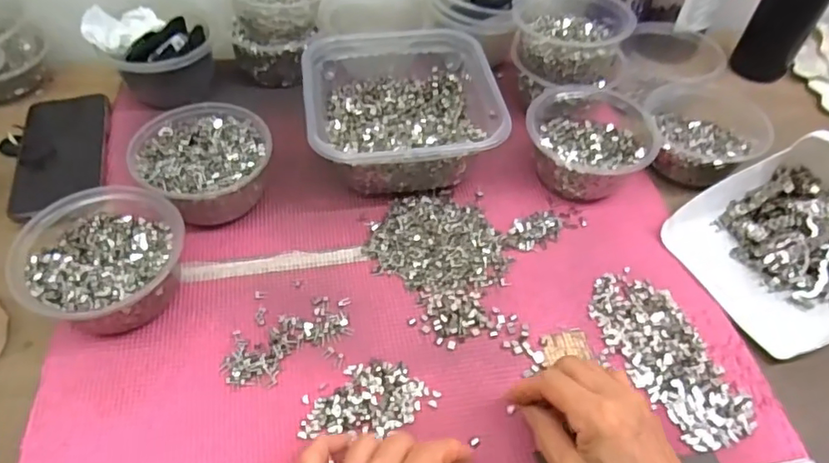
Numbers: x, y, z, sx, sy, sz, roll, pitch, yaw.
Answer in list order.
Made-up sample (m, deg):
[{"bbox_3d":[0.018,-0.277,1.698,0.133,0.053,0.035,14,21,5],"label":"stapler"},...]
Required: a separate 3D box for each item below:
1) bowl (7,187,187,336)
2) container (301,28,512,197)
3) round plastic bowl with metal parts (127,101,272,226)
[{"bbox_3d":[-0.231,0.029,0.435,0.107,0.068,0.111,1,51,-1],"label":"bowl"},{"bbox_3d":[-0.014,-0.120,0.539,0.165,0.066,0.170,-5,52,-7],"label":"container"},{"bbox_3d":[-0.184,-0.059,0.501,0.108,0.064,0.116,1,51,-1],"label":"round plastic bowl with metal parts"}]

